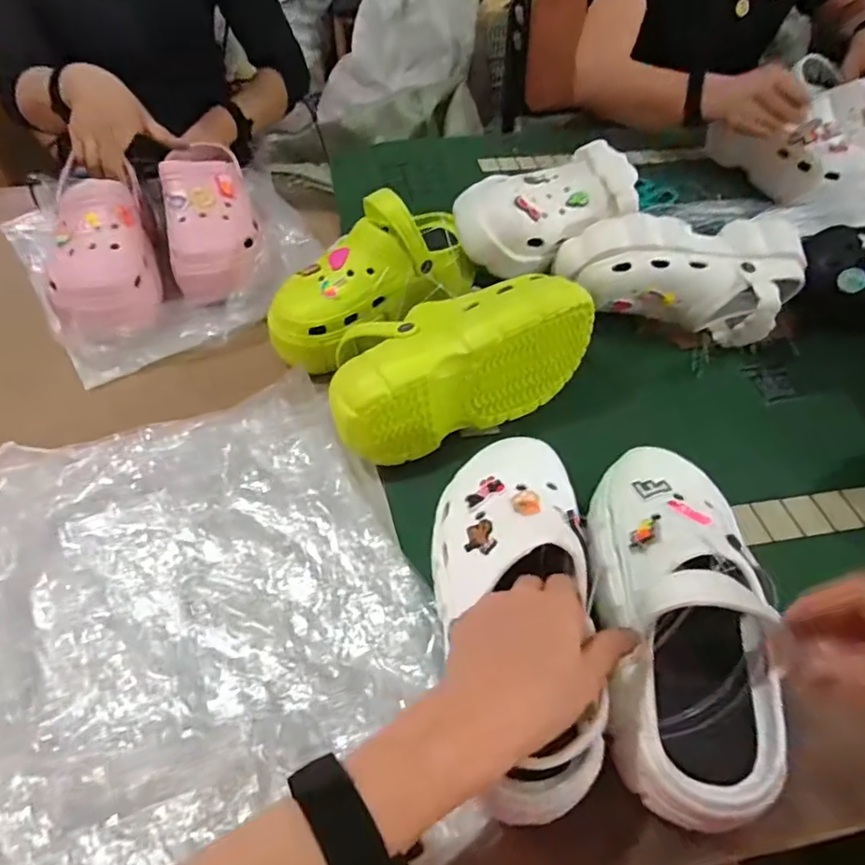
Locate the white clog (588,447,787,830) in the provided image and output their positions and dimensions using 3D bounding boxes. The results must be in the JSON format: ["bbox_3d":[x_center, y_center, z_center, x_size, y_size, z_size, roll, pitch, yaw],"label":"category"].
[{"bbox_3d":[0.165,0.107,0.372,0.090,0.101,0.241,7,56,4],"label":"white clog"}]

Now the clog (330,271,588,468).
[{"bbox_3d":[0.019,-0.077,0.533,0.247,0.100,0.120,-22,55,-18],"label":"clog"}]

